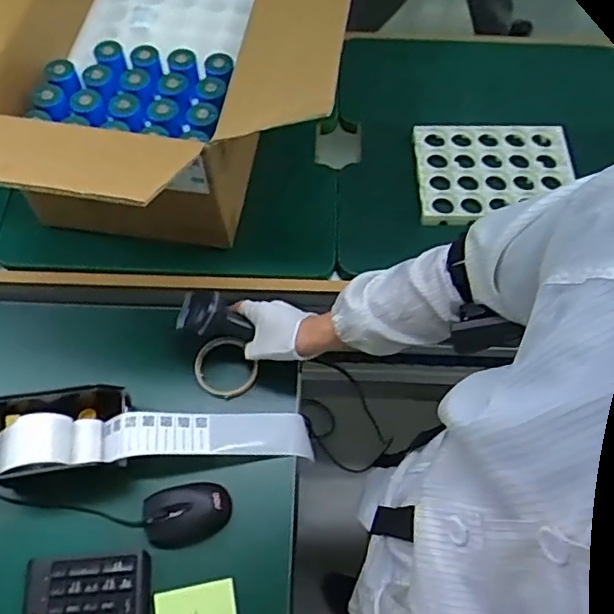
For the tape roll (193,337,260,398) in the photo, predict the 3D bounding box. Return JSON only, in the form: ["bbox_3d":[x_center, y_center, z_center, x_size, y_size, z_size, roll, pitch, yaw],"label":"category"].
[{"bbox_3d":[-0.115,0.084,0.851,0.081,0.018,0.087,1,60,-1],"label":"tape roll"}]

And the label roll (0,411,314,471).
[{"bbox_3d":[-0.190,0.167,0.778,0.384,0.068,0.076,-4,60,-4],"label":"label roll"}]

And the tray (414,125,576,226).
[{"bbox_3d":[0.283,-0.206,0.923,0.229,0.033,0.173,-3,63,-2],"label":"tray"}]

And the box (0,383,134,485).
[{"bbox_3d":[-0.319,0.165,0.777,0.179,0.073,0.116,-5,61,-4],"label":"box"}]

